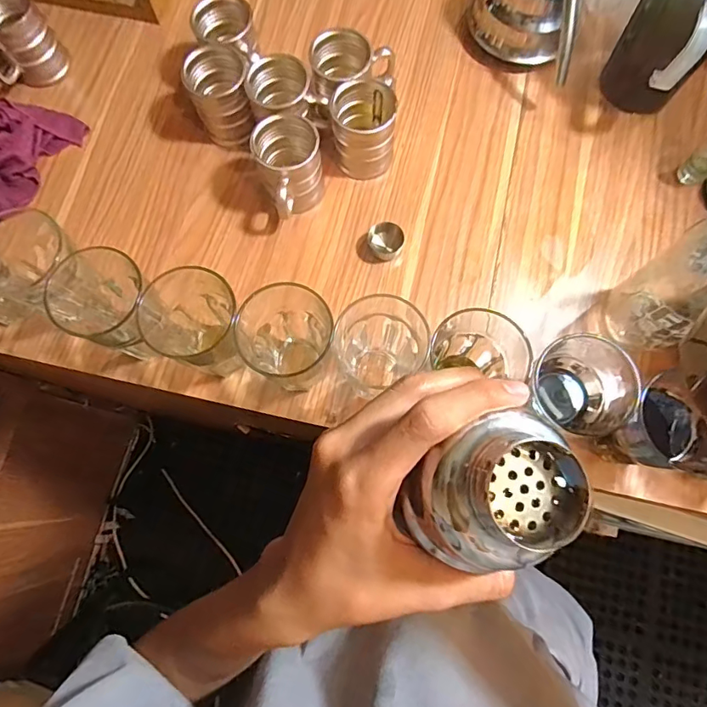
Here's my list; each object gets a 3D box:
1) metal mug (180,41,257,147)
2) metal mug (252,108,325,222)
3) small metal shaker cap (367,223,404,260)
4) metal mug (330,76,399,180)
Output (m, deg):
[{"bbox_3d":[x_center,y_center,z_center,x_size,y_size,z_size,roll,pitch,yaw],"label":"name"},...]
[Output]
[{"bbox_3d":[-0.159,-0.307,0.591,0.071,0.087,0.081,-19,76,-4],"label":"metal mug"},{"bbox_3d":[-0.071,-0.208,0.561,0.072,0.093,0.093,-14,76,-3],"label":"metal mug"},{"bbox_3d":[0.037,-0.131,0.568,0.042,0.037,0.035,10,76,4],"label":"small metal shaker cap"},{"bbox_3d":[0.014,-0.268,0.577,0.072,0.088,0.076,4,76,2],"label":"metal mug"}]

